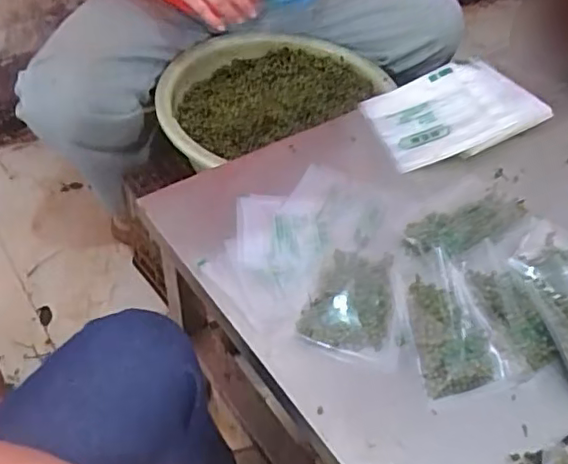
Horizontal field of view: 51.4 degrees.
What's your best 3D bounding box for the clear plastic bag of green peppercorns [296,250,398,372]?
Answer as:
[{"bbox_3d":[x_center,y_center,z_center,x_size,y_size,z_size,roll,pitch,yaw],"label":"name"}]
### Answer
[{"bbox_3d":[0.070,0.067,0.558,0.089,0.019,0.108,17,48,9],"label":"clear plastic bag of green peppercorns"}]

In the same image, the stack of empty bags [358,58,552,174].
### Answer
[{"bbox_3d":[0.218,-0.163,0.771,0.221,0.037,0.157,-14,51,-18],"label":"stack of empty bags"}]

